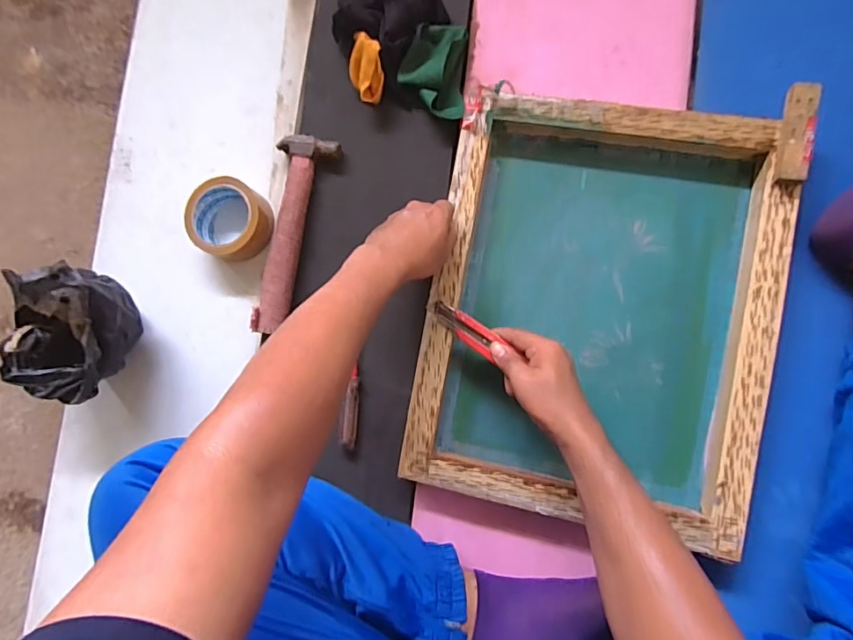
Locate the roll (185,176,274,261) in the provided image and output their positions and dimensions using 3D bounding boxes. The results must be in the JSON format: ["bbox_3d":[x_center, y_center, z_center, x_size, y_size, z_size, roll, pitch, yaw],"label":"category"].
[{"bbox_3d":[-0.257,-0.132,0.646,0.100,0.050,0.095,0,87,9],"label":"roll"}]

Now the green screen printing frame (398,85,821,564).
[{"bbox_3d":[0.190,-0.016,0.568,0.365,0.055,0.465,10,89,10],"label":"green screen printing frame"}]

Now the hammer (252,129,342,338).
[{"bbox_3d":[-0.184,-0.114,0.639,0.079,0.035,0.260,17,90,10],"label":"hammer"}]

